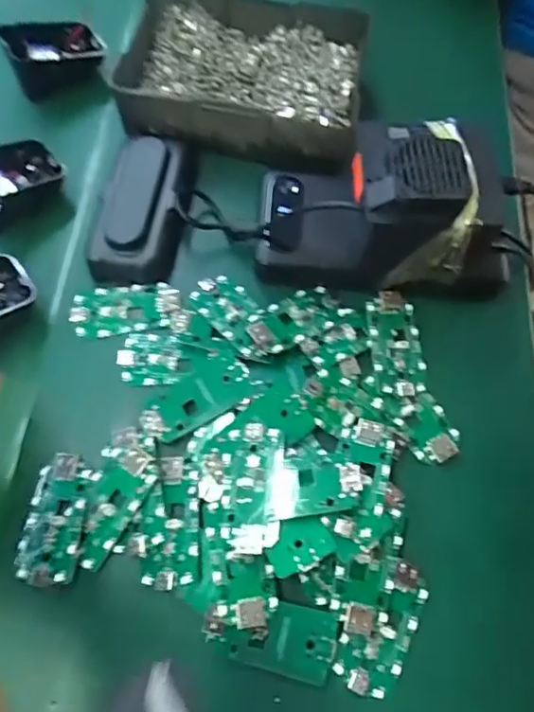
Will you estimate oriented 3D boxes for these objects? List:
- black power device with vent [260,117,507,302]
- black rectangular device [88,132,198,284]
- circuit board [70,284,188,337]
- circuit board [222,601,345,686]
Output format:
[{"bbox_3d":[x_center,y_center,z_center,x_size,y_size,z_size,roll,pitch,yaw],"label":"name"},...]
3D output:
[{"bbox_3d":[0.070,-0.088,0.320,0.147,0.073,0.075,0,68,0],"label":"black power device with vent"},{"bbox_3d":[-0.079,-0.098,0.348,0.051,0.028,0.104,4,68,2],"label":"black rectangular device"},{"bbox_3d":[-0.083,-0.029,0.335,0.068,0.004,0.032,-3,68,-1],"label":"circuit board"},{"bbox_3d":[0.008,0.136,0.266,0.053,0.008,0.032,11,68,5],"label":"circuit board"}]

